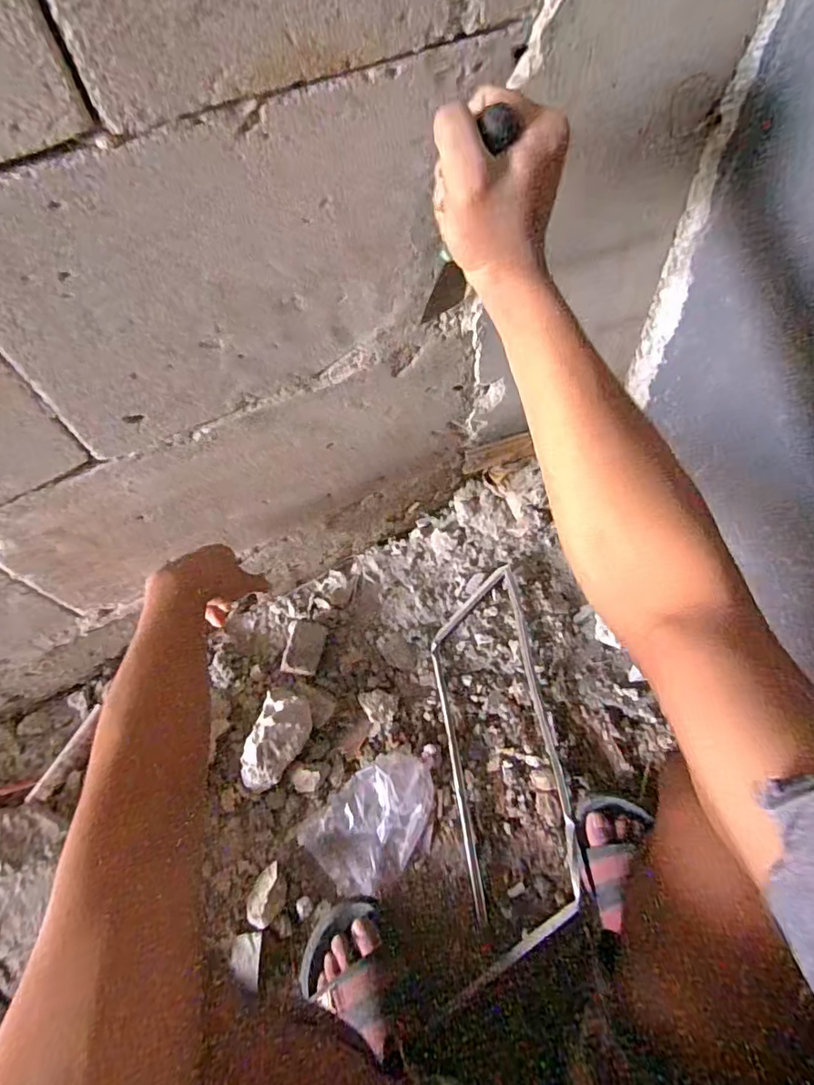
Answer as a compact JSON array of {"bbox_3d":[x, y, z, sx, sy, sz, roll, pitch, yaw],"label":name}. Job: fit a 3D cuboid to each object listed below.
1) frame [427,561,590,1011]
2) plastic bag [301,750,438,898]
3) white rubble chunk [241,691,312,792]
[{"bbox_3d":[0.110,0.254,0.634,0.156,0.031,0.467,-2,62,3],"label":"frame"},{"bbox_3d":[-0.036,0.328,0.631,0.156,0.025,0.109,-32,65,-13],"label":"plastic bag"},{"bbox_3d":[-0.155,0.239,0.643,0.059,0.062,0.111,18,65,13],"label":"white rubble chunk"}]

